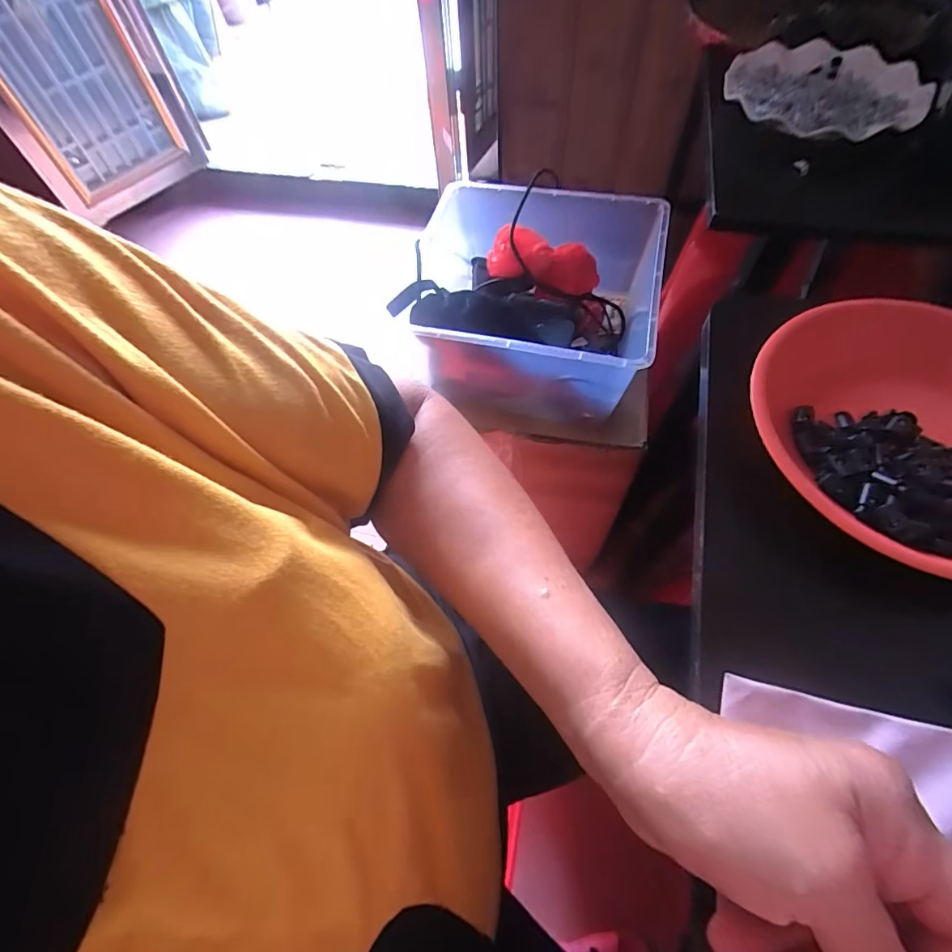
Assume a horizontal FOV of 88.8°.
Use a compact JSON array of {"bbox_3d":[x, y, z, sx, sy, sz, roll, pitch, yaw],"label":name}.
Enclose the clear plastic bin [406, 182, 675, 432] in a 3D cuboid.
[{"bbox_3d":[0.079,-0.229,0.639,0.288,0.144,0.308,9,61,9],"label":"clear plastic bin"}]

